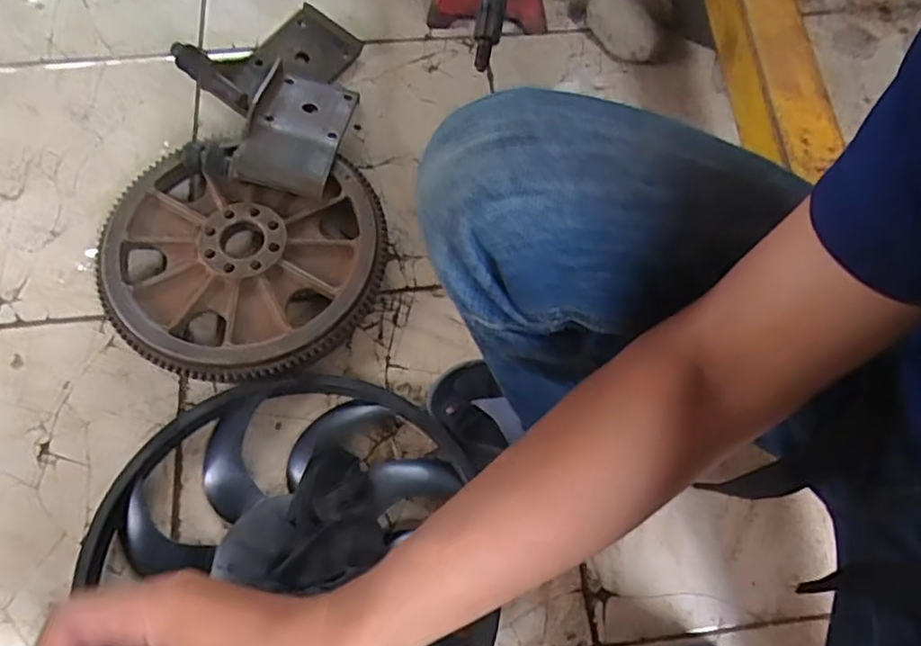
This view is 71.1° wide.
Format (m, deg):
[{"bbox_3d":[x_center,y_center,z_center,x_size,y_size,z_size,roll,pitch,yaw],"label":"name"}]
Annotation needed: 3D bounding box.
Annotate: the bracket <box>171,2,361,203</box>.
[{"bbox_3d":[-0.246,-0.288,0.820,0.217,0.062,0.308,0,67,-3],"label":"bracket"}]

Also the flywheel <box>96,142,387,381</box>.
[{"bbox_3d":[-0.248,-0.071,0.742,0.310,0.057,0.281,7,67,0],"label":"flywheel"}]

